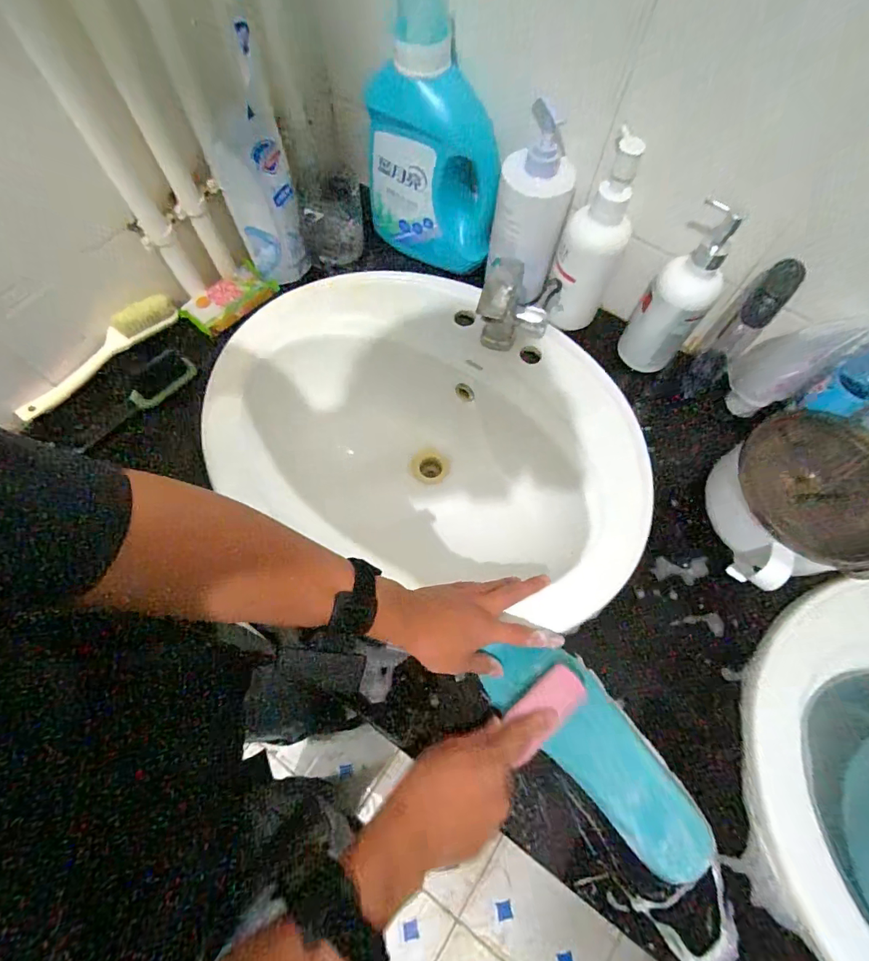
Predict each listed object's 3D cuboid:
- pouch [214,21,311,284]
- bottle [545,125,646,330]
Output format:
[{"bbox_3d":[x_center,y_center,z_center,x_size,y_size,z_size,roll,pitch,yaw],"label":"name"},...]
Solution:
[{"bbox_3d":[-0.210,-0.353,0.549,0.080,0.222,0.075,-20,69,-9],"label":"pouch"},{"bbox_3d":[0.181,-0.266,0.529,0.077,0.207,0.059,12,68,4],"label":"bottle"}]

